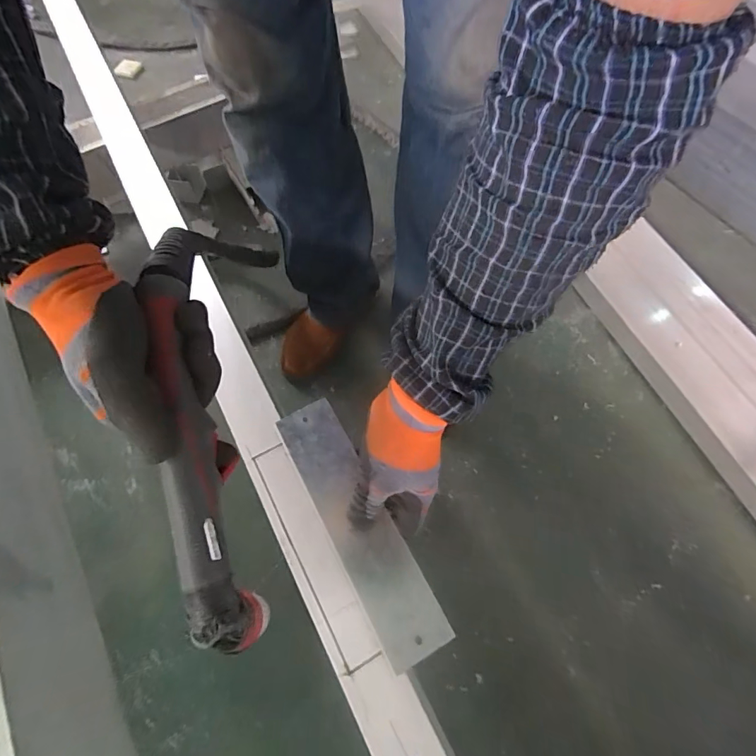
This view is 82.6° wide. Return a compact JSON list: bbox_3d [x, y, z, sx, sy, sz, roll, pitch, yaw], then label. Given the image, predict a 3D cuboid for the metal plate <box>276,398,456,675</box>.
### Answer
[{"bbox_3d":[-0.022,0.131,0.399,0.059,0.009,0.241,-28,69,-7],"label":"metal plate"}]

